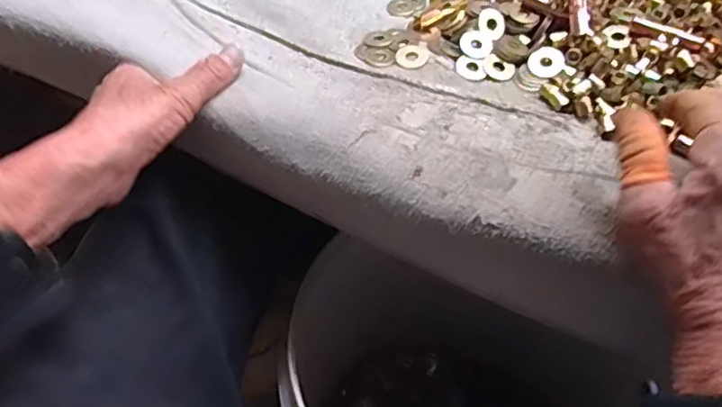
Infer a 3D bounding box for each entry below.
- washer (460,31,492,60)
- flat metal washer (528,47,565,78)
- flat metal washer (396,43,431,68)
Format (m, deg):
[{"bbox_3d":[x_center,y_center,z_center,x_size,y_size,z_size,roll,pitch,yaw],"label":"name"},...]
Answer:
[{"bbox_3d":[0.078,-0.107,0.413,0.021,0.004,0.021,2,71,-5],"label":"washer"},{"bbox_3d":[0.121,-0.092,0.400,0.022,0.004,0.023,-4,67,9],"label":"flat metal washer"},{"bbox_3d":[0.035,-0.100,0.413,0.022,0.004,0.025,32,62,19],"label":"flat metal washer"}]

